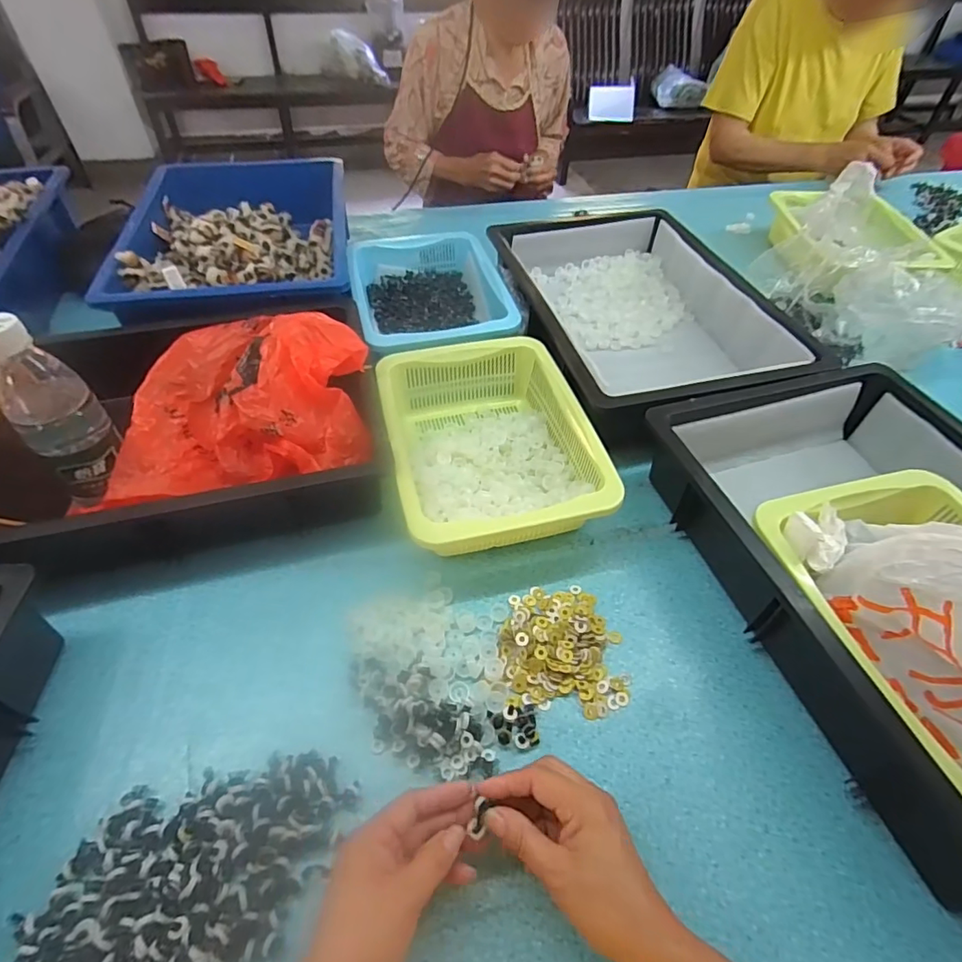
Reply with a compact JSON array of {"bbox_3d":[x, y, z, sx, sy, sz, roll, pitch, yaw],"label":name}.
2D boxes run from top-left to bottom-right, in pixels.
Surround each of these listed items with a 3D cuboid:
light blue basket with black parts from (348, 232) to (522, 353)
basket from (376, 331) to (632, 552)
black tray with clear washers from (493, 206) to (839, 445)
[{"bbox_3d":[-0.080,-0.272,0.775,0.204,0.070,0.297,-11,50,-10],"label":"light blue basket with black parts"},{"bbox_3d":[0.002,-0.048,0.586,0.197,0.075,0.276,-10,50,-10],"label":"basket"},{"bbox_3d":[0.208,-0.254,0.759,0.306,0.091,0.495,-10,50,-10],"label":"black tray with clear washers"}]

